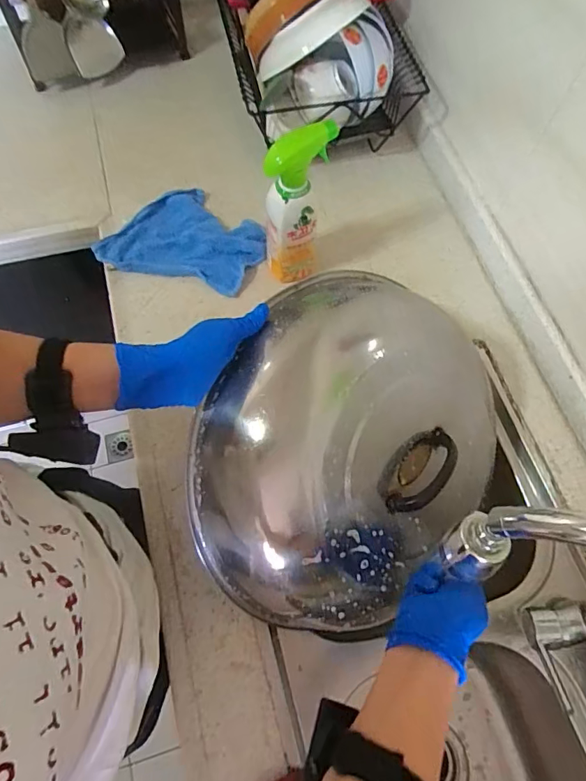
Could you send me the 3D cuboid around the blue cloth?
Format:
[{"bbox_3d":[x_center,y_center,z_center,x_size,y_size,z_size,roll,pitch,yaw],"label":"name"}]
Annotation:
[{"bbox_3d":[-0.163,-0.238,0.749,0.228,0.022,0.170,20,67,6],"label":"blue cloth"}]

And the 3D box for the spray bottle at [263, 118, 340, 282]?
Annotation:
[{"bbox_3d":[0.004,-0.244,0.650,0.073,0.230,0.068,8,66,1],"label":"spray bottle"}]

